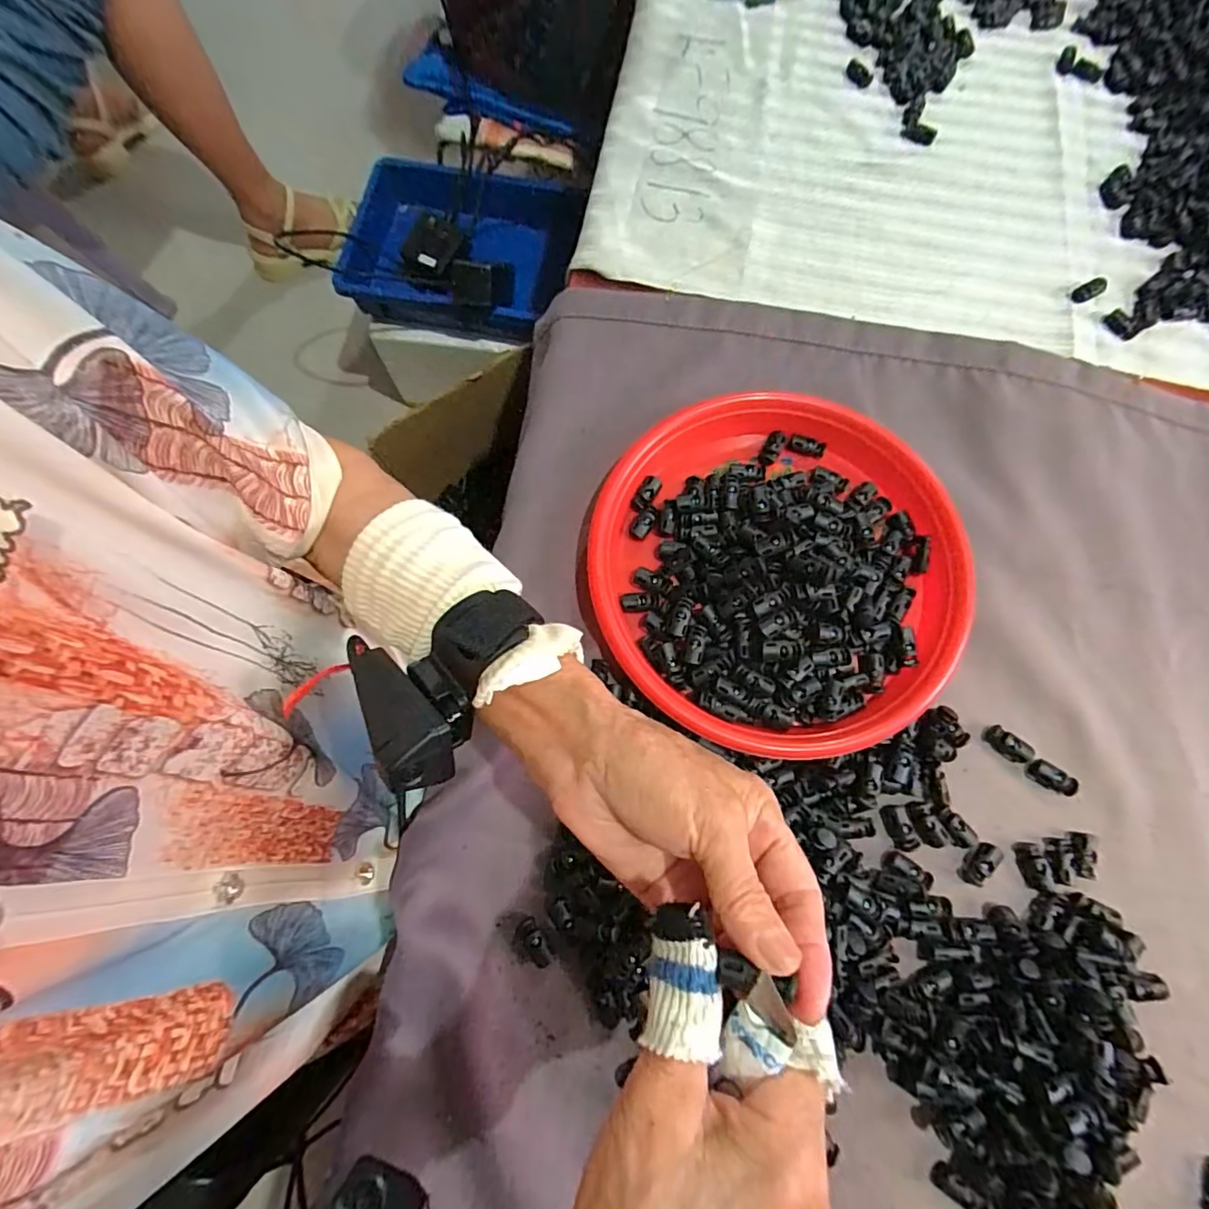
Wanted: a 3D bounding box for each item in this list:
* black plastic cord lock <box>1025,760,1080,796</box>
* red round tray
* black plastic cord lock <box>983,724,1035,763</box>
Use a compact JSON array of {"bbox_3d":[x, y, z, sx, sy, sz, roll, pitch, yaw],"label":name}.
[{"bbox_3d":[0.296,0.115,0.367,0.030,0.007,0.015,29,77,7],"label":"black plastic cord lock"},{"bbox_3d":[0.129,-0.033,0.389,0.273,0.032,0.243,-38,78,-10],"label":"red round tray"},{"bbox_3d":[0.272,0.093,0.372,0.030,0.008,0.015,37,78,9],"label":"black plastic cord lock"}]

